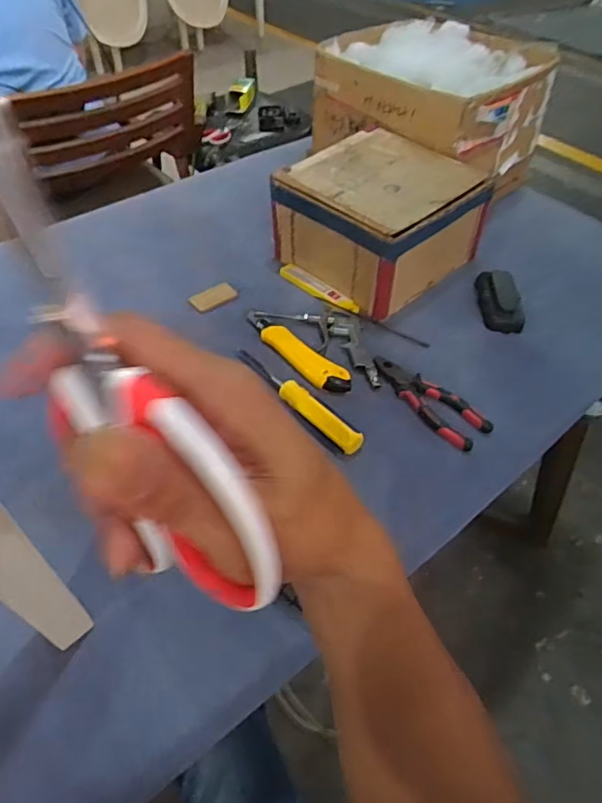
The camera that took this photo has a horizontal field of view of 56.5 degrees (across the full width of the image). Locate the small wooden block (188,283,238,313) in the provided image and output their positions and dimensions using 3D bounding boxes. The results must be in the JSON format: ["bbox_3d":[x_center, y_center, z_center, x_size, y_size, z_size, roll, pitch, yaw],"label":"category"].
[{"bbox_3d":[-0.120,-0.143,0.768,0.061,0.007,0.038,-26,55,-22],"label":"small wooden block"}]

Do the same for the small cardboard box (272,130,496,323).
[{"bbox_3d":[0.108,-0.260,0.792,0.230,0.119,0.218,-34,58,-27],"label":"small cardboard box"}]

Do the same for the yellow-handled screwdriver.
[{"bbox_3d":[-0.012,-0.008,0.635,0.030,0.027,0.198,-36,59,-28],"label":"yellow-handled screwdriver"}]

